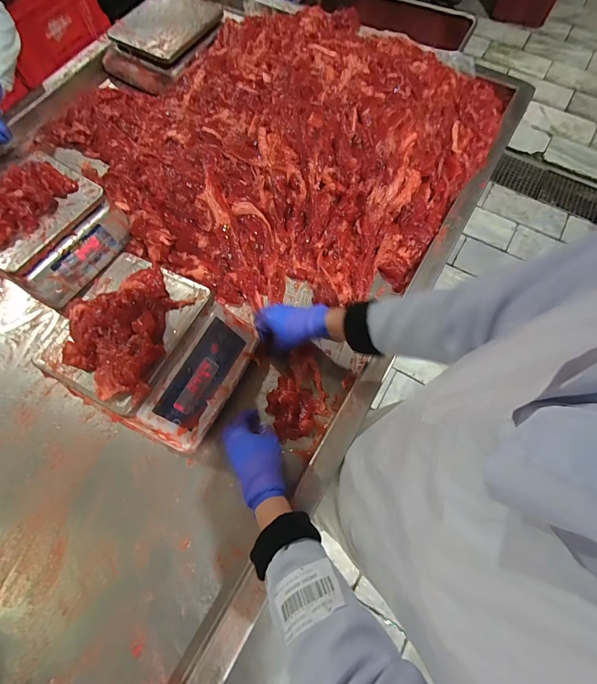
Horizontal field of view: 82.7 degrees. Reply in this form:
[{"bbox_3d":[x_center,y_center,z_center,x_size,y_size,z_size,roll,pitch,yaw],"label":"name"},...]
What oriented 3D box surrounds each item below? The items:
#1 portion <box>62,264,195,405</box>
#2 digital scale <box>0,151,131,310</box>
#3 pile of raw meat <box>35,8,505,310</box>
[{"bbox_3d":[-0.240,-0.026,0.459,0.151,0.038,0.171,27,73,10],"label":"portion"},{"bbox_3d":[-0.480,-0.219,0.652,0.209,0.104,0.227,35,74,12],"label":"digital scale"},{"bbox_3d":[-0.071,-0.477,0.744,0.859,0.109,0.753,29,73,10],"label":"pile of raw meat"}]

